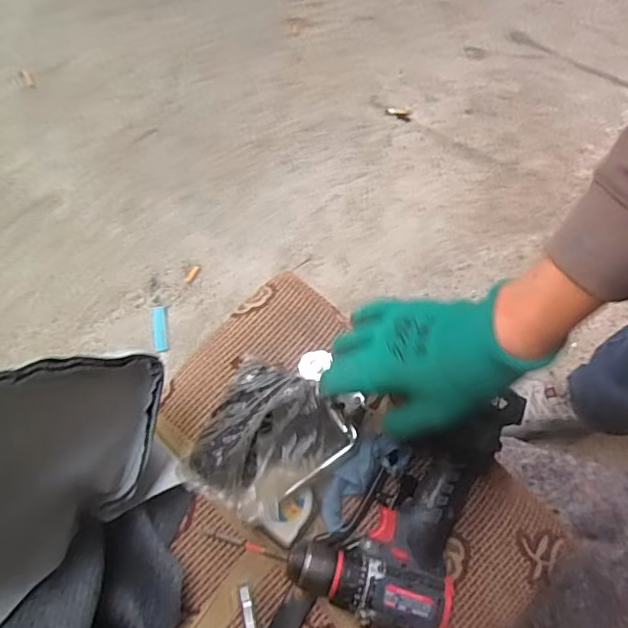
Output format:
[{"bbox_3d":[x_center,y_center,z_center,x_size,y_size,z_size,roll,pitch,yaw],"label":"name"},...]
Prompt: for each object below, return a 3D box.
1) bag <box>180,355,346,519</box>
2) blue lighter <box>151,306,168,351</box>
[{"bbox_3d":[-0.044,0.115,0.513,0.122,0.059,0.131,29,73,7],"label":"bag"},{"bbox_3d":[-0.277,0.026,1.024,0.026,0.006,0.083,-9,73,-5],"label":"blue lighter"}]

